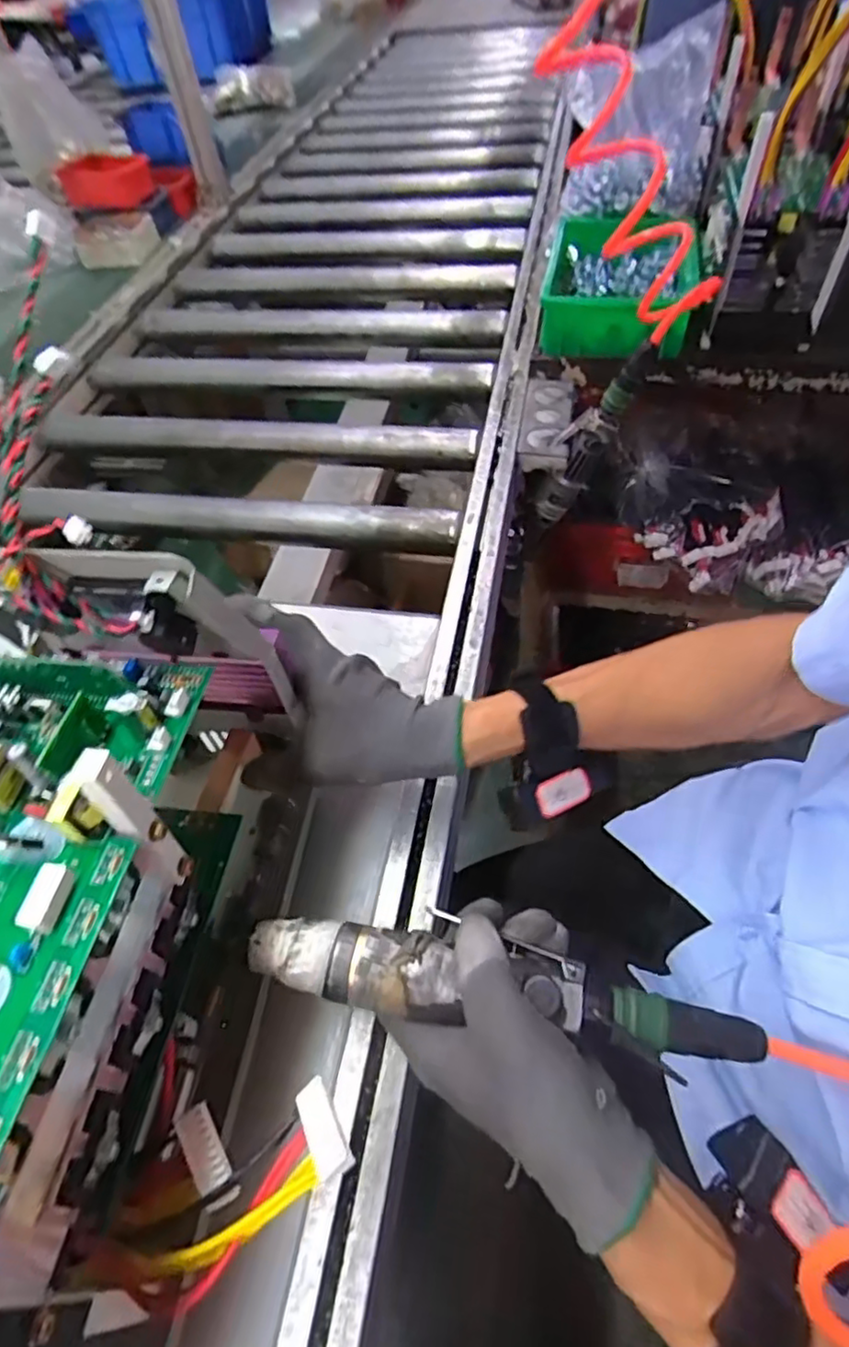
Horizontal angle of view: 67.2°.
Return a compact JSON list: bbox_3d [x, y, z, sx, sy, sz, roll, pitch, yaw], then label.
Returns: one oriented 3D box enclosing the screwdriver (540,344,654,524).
[{"bbox_3d":[0.186,-0.271,0.744,0.050,0.230,0.032,2,49,-25],"label":"screwdriver"}]

